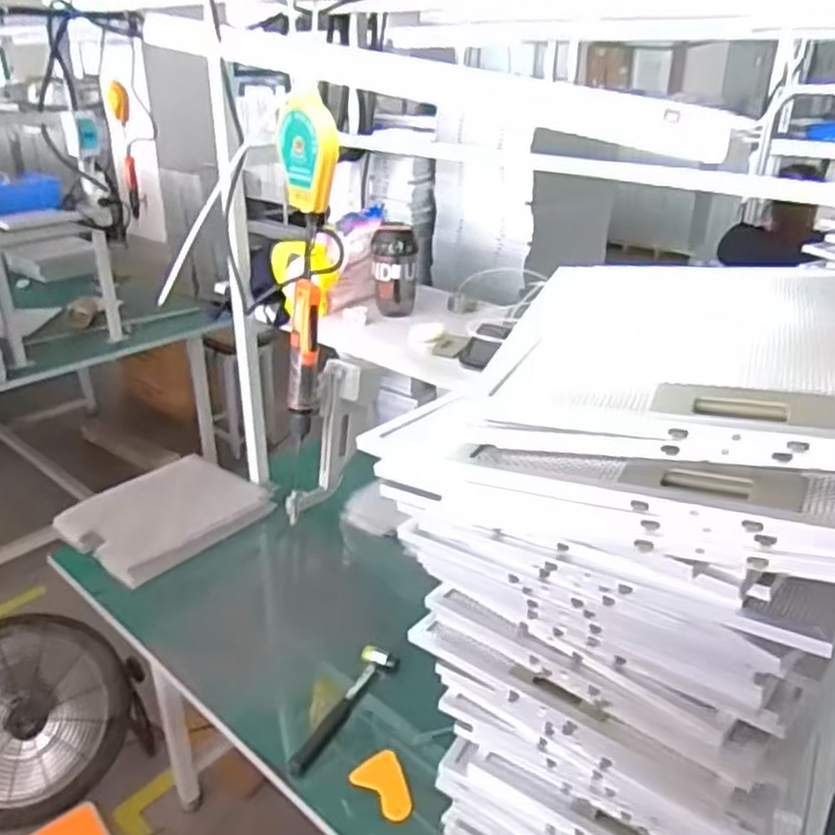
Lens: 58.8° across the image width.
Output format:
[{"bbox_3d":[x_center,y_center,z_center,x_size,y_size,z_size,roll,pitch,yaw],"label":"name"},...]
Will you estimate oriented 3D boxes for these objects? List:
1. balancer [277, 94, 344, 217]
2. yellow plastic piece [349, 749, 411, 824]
[{"bbox_3d":[-0.131,-0.312,0.899,0.042,0.116,0.074,-20,33,-35],"label":"balancer"},{"bbox_3d":[-0.038,0.505,1.018,0.067,0.015,0.098,-23,35,-39],"label":"yellow plastic piece"}]

